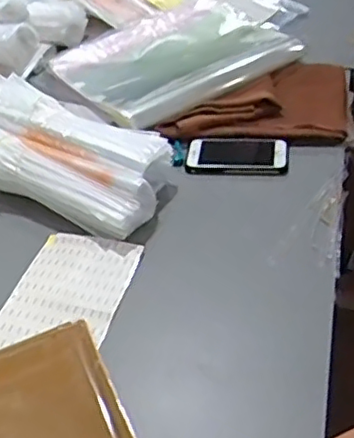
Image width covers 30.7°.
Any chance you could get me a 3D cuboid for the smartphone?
[{"bbox_3d":[0.082,-0.090,0.894,0.138,0.010,0.077,3,43,11],"label":"smartphone"}]

